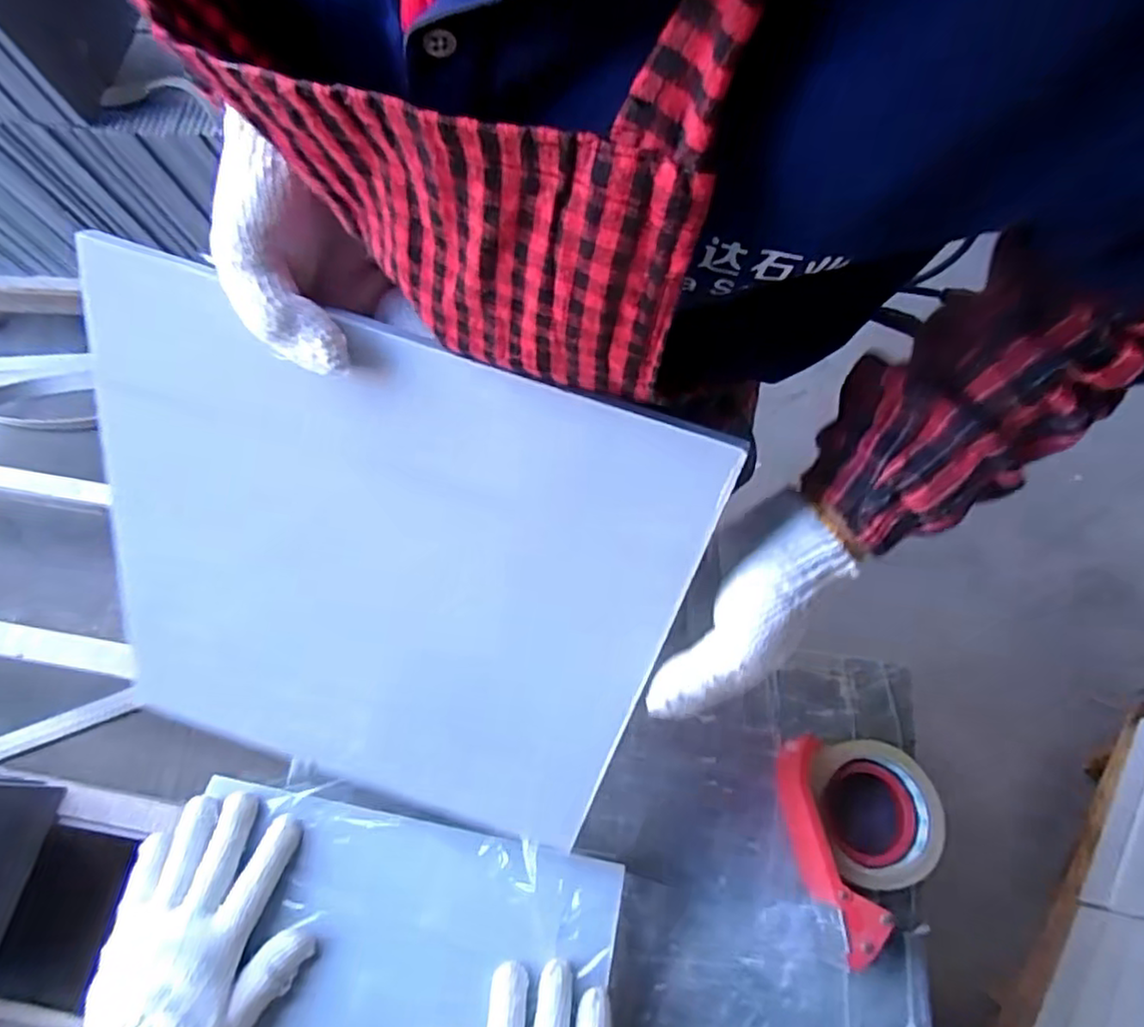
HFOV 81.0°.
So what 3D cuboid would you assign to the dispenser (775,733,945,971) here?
[{"bbox_3d":[0.212,0.239,0.493,0.108,0.059,0.138,1,68,-1],"label":"dispenser"}]

